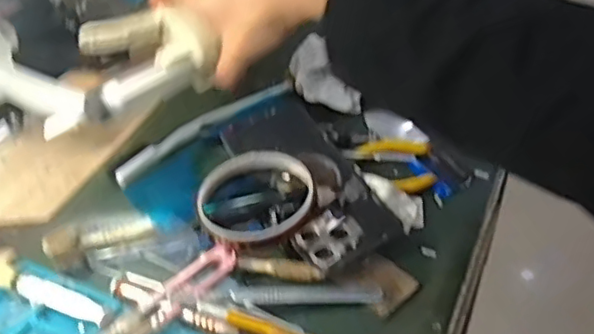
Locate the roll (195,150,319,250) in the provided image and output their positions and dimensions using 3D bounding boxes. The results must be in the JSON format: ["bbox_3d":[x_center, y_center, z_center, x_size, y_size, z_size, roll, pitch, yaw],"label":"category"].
[{"bbox_3d":[-0.029,0.021,0.434,0.083,0.019,0.075,-15,49,-11],"label":"roll"}]

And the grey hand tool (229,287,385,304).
[{"bbox_3d":[0.007,0.084,0.400,0.098,0.005,0.014,-1,48,2],"label":"grey hand tool"}]

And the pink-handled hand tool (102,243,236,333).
[{"bbox_3d":[-0.084,0.084,0.391,0.100,0.018,0.028,-36,55,-26],"label":"pink-handled hand tool"}]

